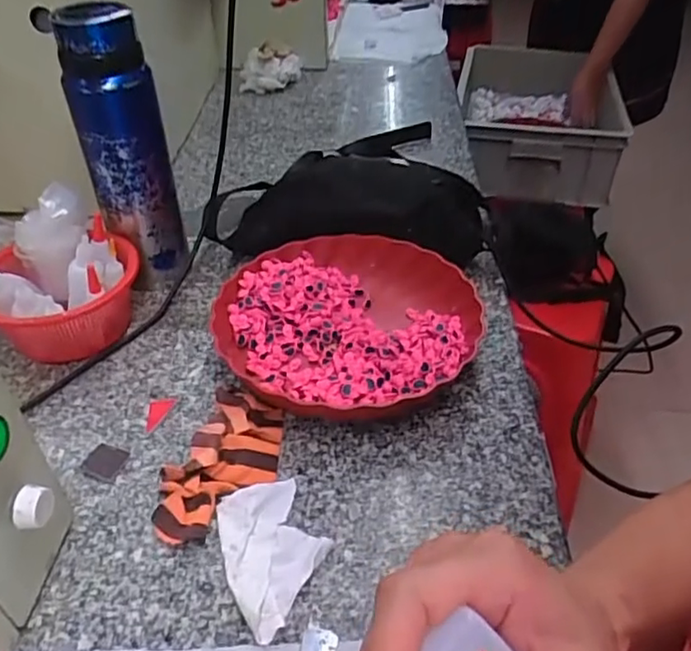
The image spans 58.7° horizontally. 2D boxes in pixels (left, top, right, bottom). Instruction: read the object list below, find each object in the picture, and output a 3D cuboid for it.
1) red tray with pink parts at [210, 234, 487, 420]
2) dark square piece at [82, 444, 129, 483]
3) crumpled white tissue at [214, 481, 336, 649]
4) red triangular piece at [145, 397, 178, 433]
[{"bbox_3d":[0.003,-0.004,0.584,0.232,0.049,0.231,26,46,29],"label":"red tray with pink parts"},{"bbox_3d":[-0.193,0.109,0.493,0.032,0.006,0.030,11,41,14],"label":"dark square piece"},{"bbox_3d":[-0.051,0.154,0.428,0.073,0.016,0.099,-22,44,-25],"label":"crumpled white tissue"},{"bbox_3d":[-0.160,0.074,0.534,0.023,0.004,0.037,-5,40,-6],"label":"red triangular piece"}]

